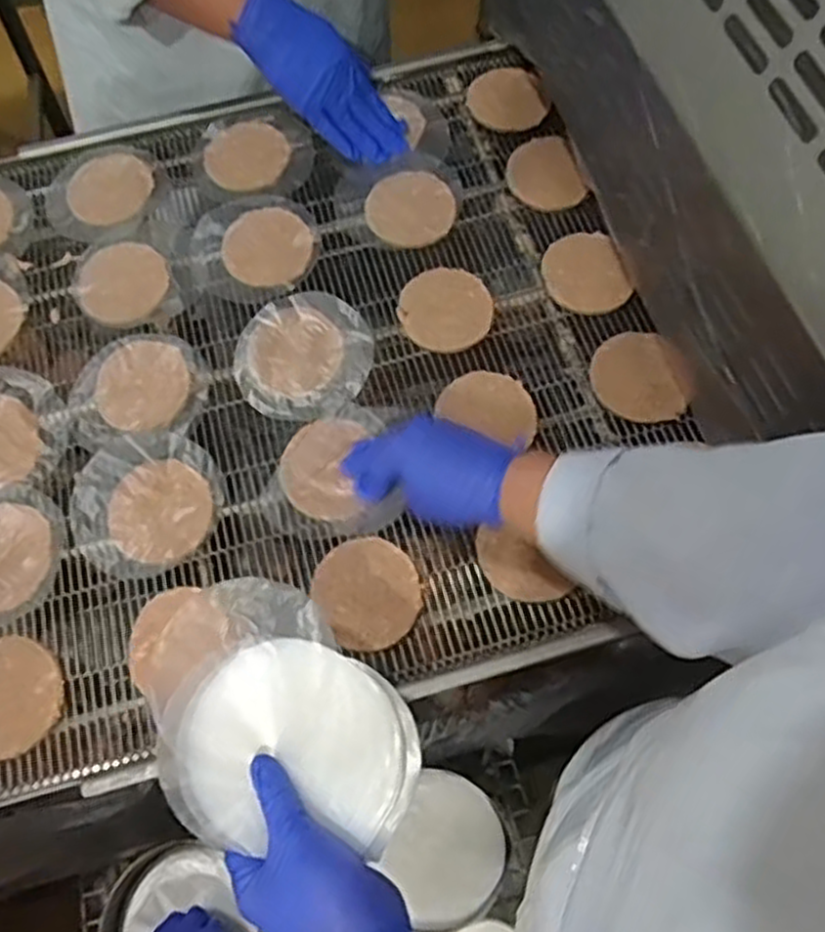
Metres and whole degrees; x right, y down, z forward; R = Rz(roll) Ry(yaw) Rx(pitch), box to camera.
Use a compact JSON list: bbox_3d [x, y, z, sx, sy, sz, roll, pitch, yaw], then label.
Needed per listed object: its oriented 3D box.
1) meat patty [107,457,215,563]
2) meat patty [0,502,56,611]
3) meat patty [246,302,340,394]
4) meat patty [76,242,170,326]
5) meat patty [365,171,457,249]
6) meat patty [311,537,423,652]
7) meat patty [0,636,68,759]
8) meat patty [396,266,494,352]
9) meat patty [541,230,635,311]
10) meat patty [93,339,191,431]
[{"bbox_3d":[-0.202,0.035,0.619,0.083,0.008,0.080,0,66,-1],"label":"meat patty"},{"bbox_3d":[-0.326,0.070,0.609,0.077,0.006,0.083,0,66,-1],"label":"meat patty"},{"bbox_3d":[-0.103,-0.102,0.677,0.085,0.011,0.077,42,72,16],"label":"meat patty"},{"bbox_3d":[-0.269,-0.170,0.715,0.082,0.010,0.090,0,66,-1],"label":"meat patty"},{"bbox_3d":[-0.001,-0.248,0.737,0.084,0.012,0.083,-3,66,-2],"label":"meat patty"},{"bbox_3d":[-0.033,0.095,0.587,0.074,0.008,0.082,-31,70,-14],"label":"meat patty"},{"bbox_3d":[-0.301,0.170,0.566,0.087,0.004,0.081,0,66,-1],"label":"meat patty"},{"bbox_3d":[0.029,-0.142,0.691,0.079,0.013,0.081,0,66,-1],"label":"meat patty"},{"bbox_3d":[0.153,-0.175,0.694,0.065,0.013,0.081,-17,69,6],"label":"meat patty"},{"bbox_3d":[-0.235,-0.072,0.668,0.080,0.005,0.086,0,66,-1],"label":"meat patty"}]

